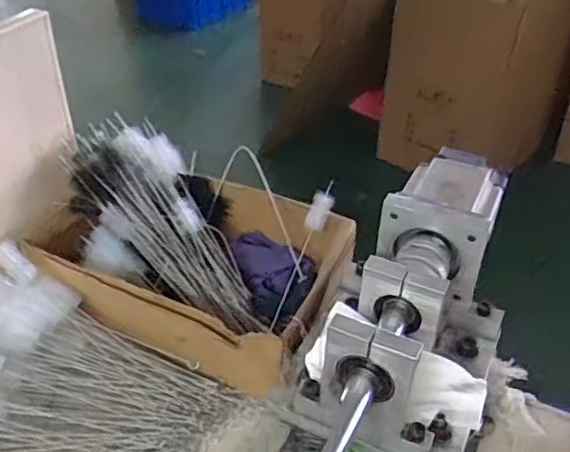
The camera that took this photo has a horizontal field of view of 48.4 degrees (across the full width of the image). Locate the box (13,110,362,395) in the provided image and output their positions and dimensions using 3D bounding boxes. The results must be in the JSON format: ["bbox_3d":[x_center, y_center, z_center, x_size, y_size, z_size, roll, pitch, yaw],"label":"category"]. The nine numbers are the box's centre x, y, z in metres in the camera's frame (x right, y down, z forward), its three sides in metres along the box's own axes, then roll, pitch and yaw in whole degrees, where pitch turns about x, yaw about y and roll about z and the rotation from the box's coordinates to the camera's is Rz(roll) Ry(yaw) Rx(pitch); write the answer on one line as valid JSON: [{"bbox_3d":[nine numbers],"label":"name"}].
[{"bbox_3d":[-0.093,0.018,0.625,0.303,0.111,0.203,17,41,16],"label":"box"}]

